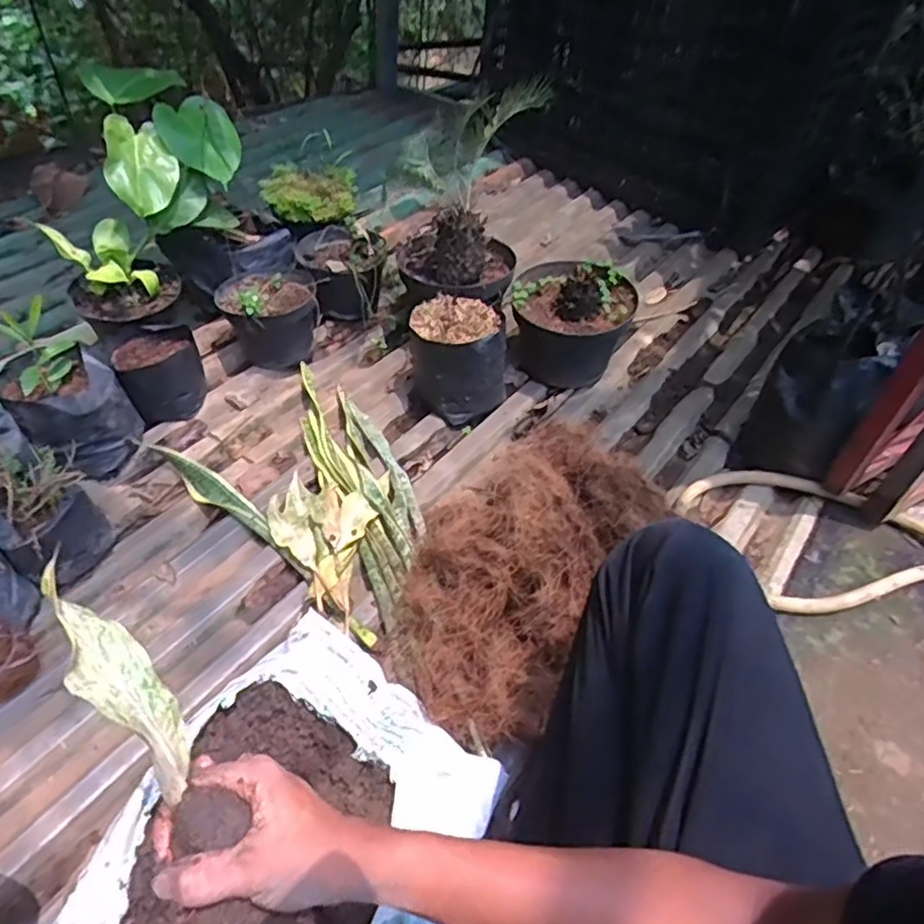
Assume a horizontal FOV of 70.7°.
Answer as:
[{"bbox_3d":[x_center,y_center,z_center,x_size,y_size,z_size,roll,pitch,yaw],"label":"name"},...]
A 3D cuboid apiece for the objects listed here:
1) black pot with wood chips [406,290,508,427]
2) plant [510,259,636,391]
[{"bbox_3d":[-0.007,-0.169,1.091,0.155,0.155,0.154,4,47,-5],"label":"black pot with wood chips"},{"bbox_3d":[0.190,-0.253,1.164,0.201,0.189,0.196,4,47,-5],"label":"plant"}]

